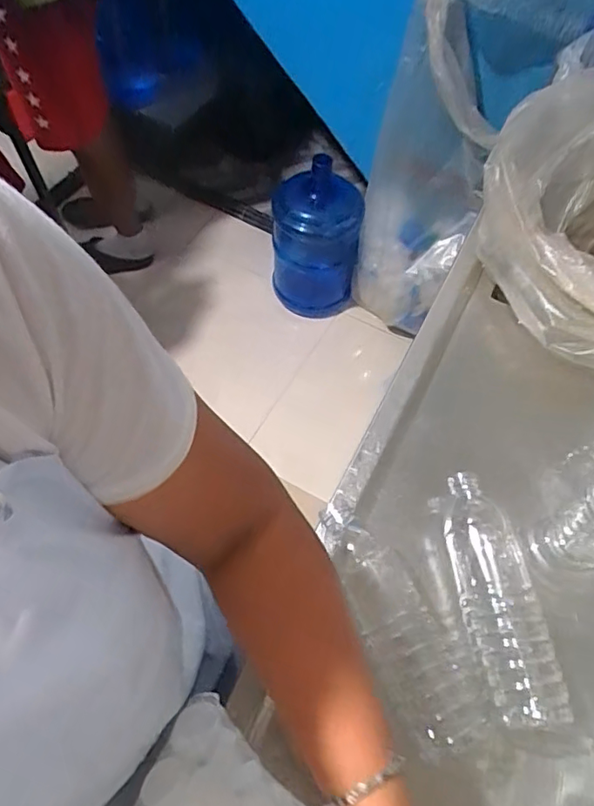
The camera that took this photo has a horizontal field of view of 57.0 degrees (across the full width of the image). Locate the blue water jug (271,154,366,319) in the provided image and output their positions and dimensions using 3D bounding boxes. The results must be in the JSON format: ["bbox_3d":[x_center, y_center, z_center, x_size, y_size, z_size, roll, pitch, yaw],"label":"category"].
[{"bbox_3d":[0.058,-0.528,1.693,0.257,0.433,0.297,3,59,0],"label":"blue water jug"}]

